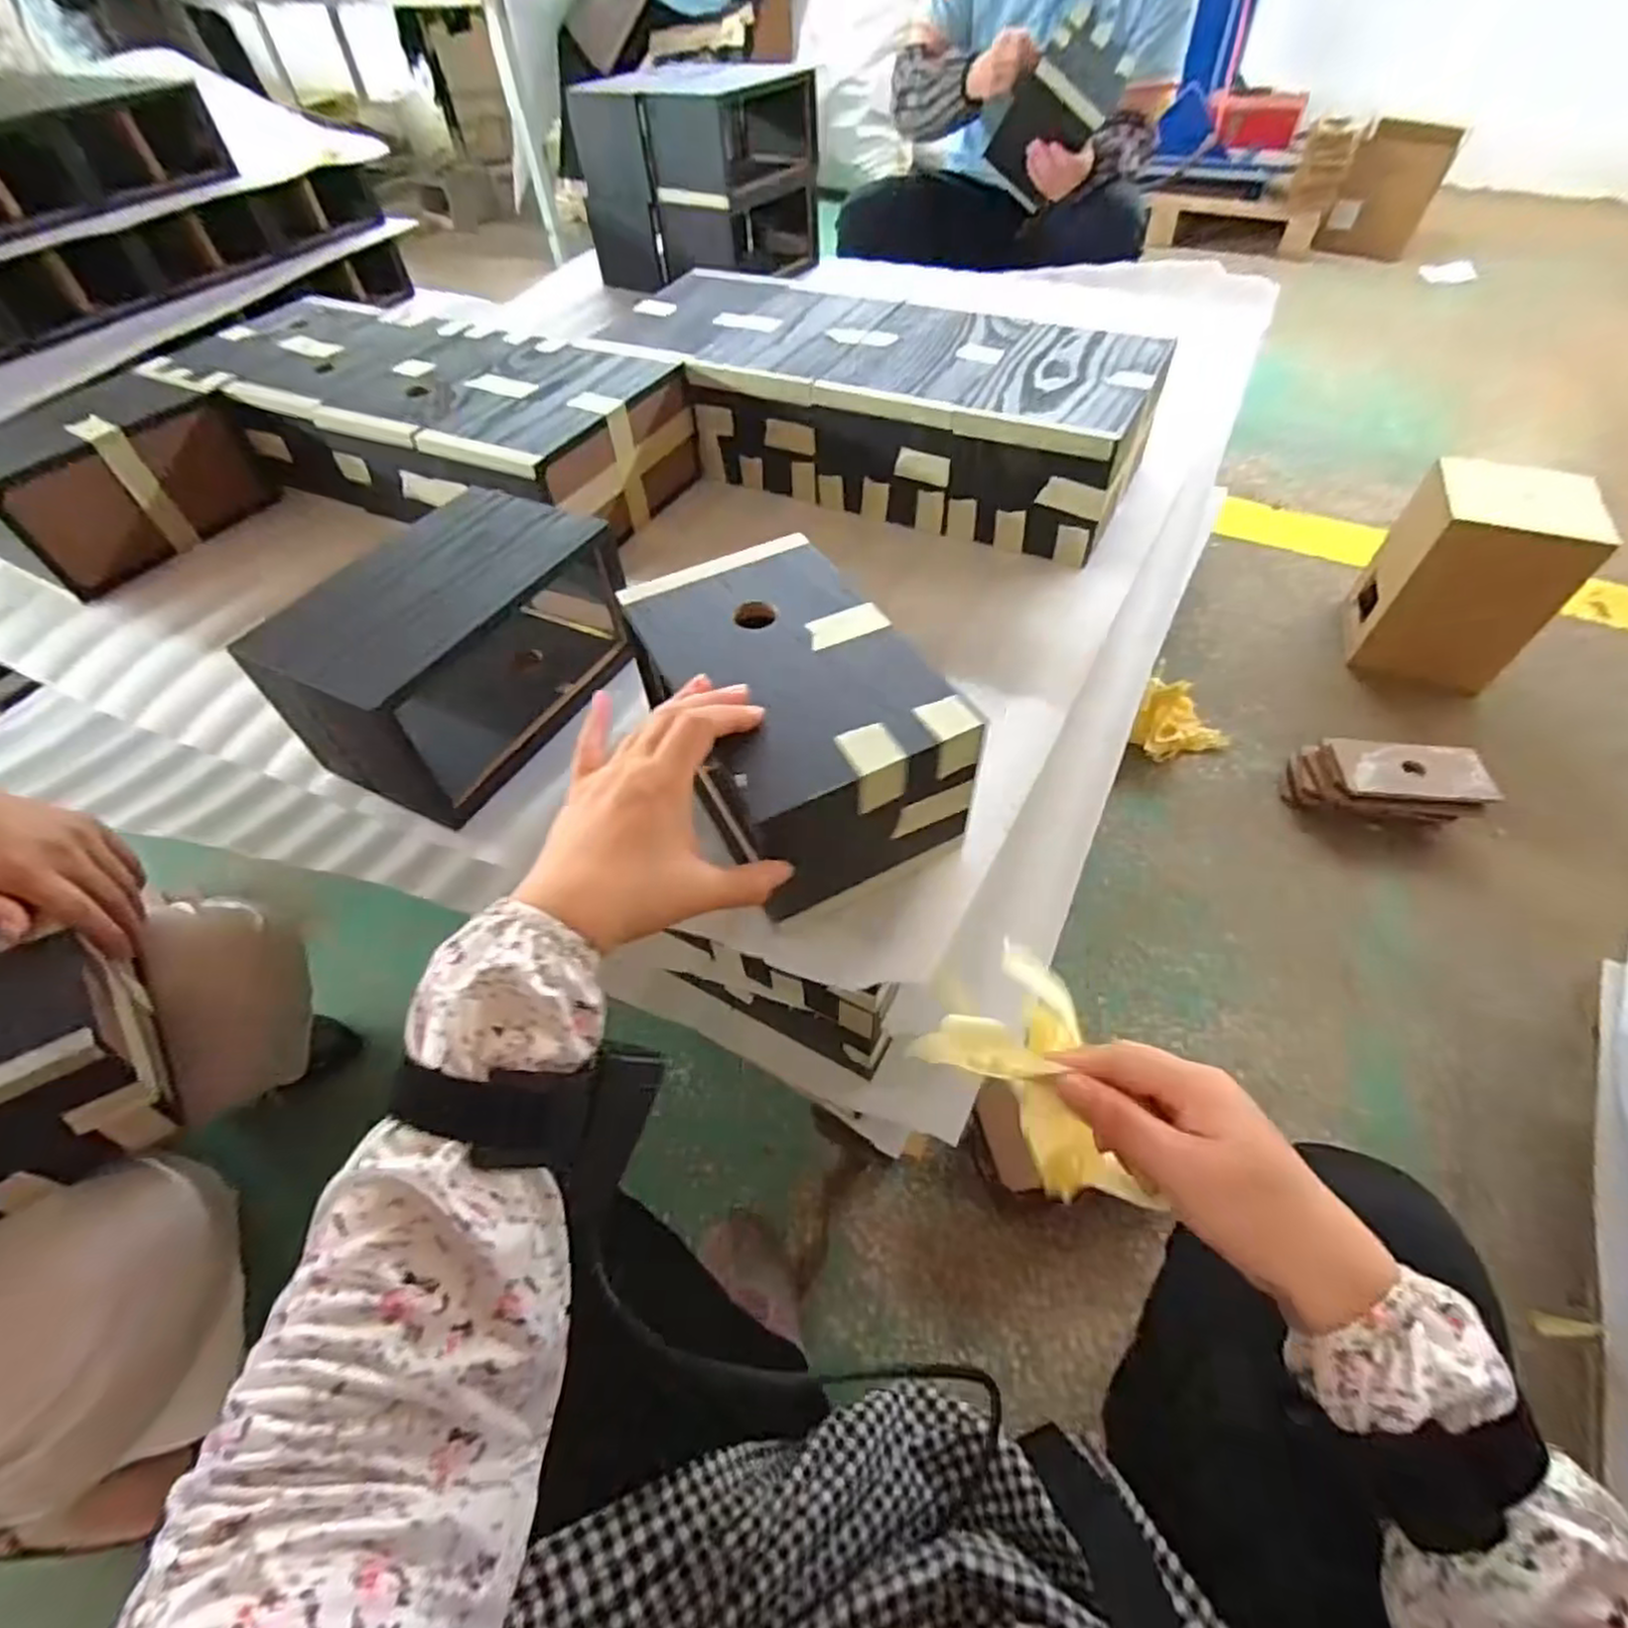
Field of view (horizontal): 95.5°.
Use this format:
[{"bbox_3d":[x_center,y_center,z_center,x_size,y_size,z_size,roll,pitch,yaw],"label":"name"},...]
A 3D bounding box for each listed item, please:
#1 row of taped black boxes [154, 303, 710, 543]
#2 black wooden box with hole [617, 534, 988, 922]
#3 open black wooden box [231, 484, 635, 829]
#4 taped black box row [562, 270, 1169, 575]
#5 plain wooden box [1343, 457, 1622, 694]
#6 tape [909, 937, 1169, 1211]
[{"bbox_3d":[-0.403,-0.409,0.766,0.531,0.103,0.227,20,56,17],"label":"row of taped black boxes"},{"bbox_3d":[-0.023,-0.061,0.457,0.151,0.094,0.228,-23,55,-15],"label":"black wooden box with hole"},{"bbox_3d":[-0.246,-0.128,0.528,0.140,0.114,0.226,18,55,16],"label":"open black wooden box"},{"bbox_3d":[0.048,-0.416,0.743,0.538,0.111,0.218,24,57,20],"label":"taped black box row"},{"bbox_3d":[1.030,-0.363,1.173,0.202,0.274,0.196,14,54,13],"label":"plain wooden box"},{"bbox_3d":[0.124,0.128,0.379,0.117,0.077,0.091,27,58,21],"label":"tape"}]

